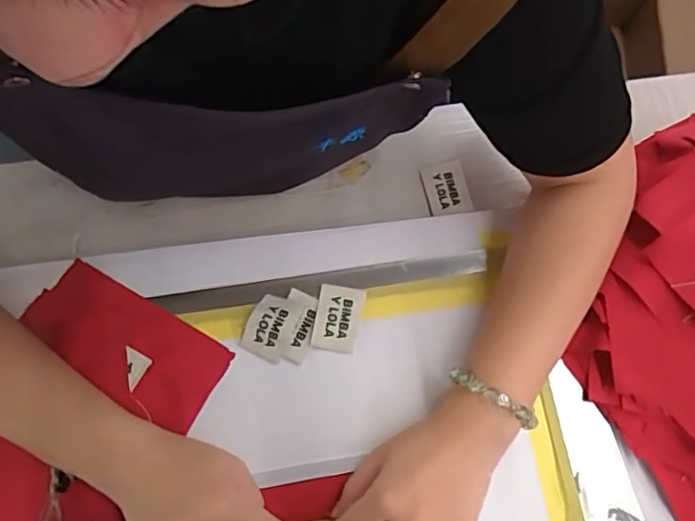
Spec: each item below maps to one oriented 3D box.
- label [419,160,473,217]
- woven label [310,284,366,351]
[{"bbox_3d":[0.085,-0.062,0.482,0.035,0.004,0.046,-14,77,5],"label":"label"},{"bbox_3d":[-0.008,0.044,0.428,0.034,0.004,0.051,9,75,2],"label":"woven label"}]

